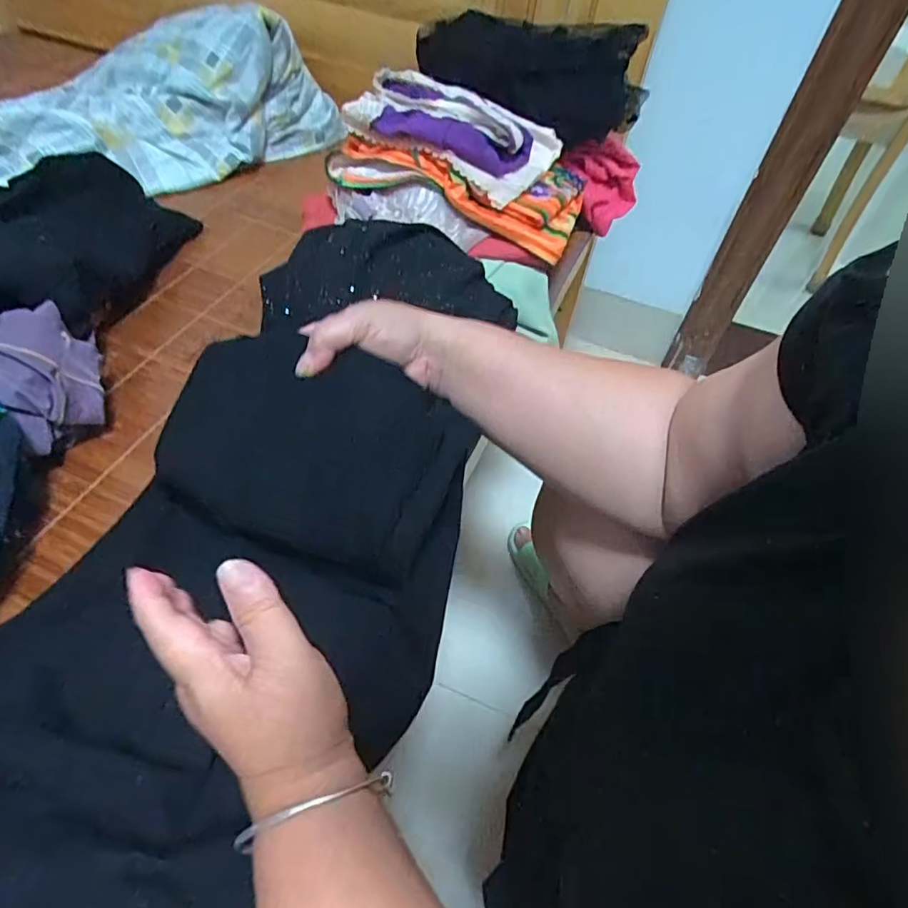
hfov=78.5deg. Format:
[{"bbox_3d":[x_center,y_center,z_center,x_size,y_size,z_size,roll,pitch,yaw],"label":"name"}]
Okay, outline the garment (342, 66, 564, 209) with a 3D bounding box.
[{"bbox_3d":[0.001,-0.349,0.602,0.192,0.083,0.134,24,53,13],"label":"garment"}]

